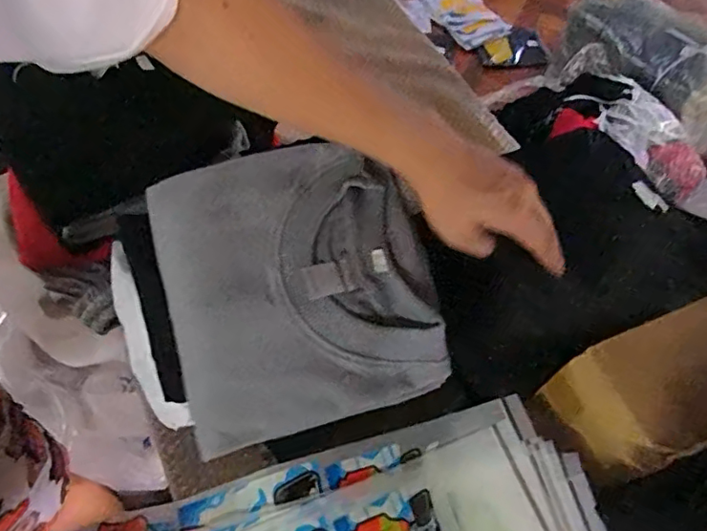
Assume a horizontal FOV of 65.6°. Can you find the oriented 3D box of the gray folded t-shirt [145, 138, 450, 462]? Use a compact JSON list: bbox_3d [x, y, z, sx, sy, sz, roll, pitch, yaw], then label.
[{"bbox_3d":[-0.039,0.009,0.408,0.192,0.025,0.213,-14,75,-10],"label":"gray folded t-shirt"}]

